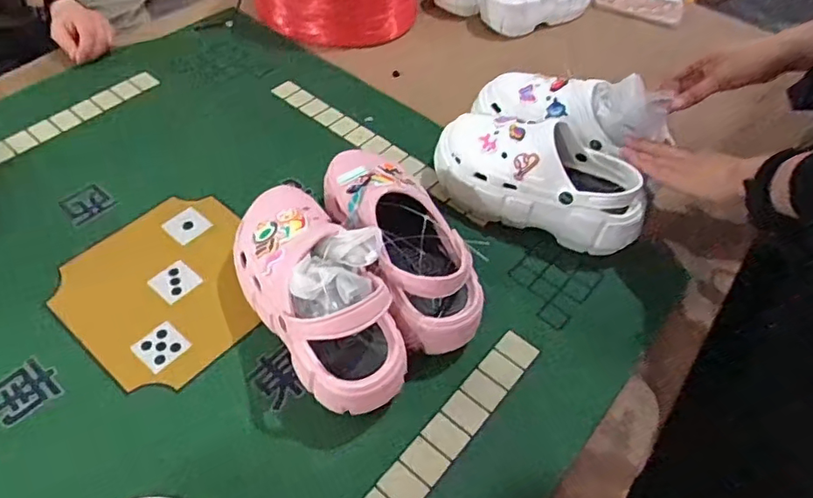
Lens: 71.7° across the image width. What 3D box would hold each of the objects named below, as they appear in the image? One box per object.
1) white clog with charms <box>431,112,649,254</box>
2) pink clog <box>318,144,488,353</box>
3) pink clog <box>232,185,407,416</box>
[{"bbox_3d":[0.160,-0.091,0.695,0.261,0.126,0.097,21,51,12],"label":"white clog with charms"},{"bbox_3d":[-0.006,-0.007,0.609,0.106,0.111,0.248,-19,55,-20],"label":"pink clog"},{"bbox_3d":[-0.093,0.044,0.562,0.105,0.111,0.256,-26,57,-25],"label":"pink clog"}]

